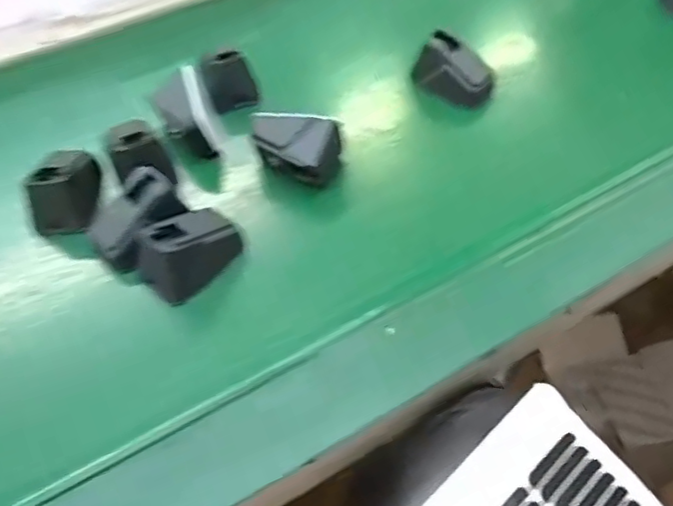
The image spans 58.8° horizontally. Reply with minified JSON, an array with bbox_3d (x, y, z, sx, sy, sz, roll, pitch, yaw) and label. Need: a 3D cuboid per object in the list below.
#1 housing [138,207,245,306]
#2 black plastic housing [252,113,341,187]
[{"bbox_3d":[-0.097,-0.005,0.395,0.031,0.050,0.067,35,62,24],"label":"housing"},{"bbox_3d":[-0.028,-0.075,0.446,0.064,0.035,0.046,5,76,8],"label":"black plastic housing"}]

